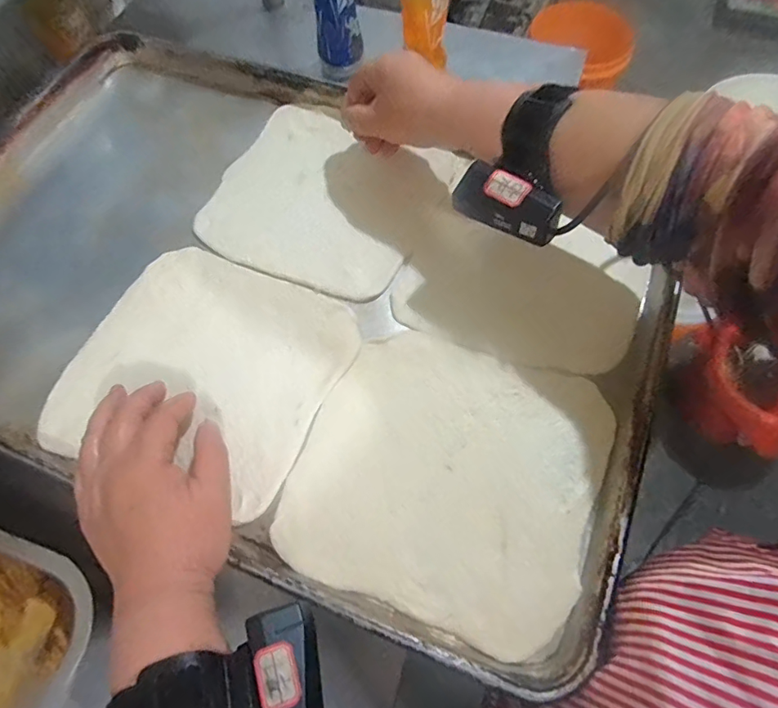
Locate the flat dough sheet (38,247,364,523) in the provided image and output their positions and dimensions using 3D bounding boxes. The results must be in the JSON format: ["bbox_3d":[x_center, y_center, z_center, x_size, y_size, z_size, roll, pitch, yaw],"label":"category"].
[{"bbox_3d":[-0.140,0.010,0.376,0.198,0.012,0.175,19,68,10],"label":"flat dough sheet"}]

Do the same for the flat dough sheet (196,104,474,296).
[{"bbox_3d":[-0.053,-0.137,0.434,0.194,0.011,0.173,22,68,12],"label":"flat dough sheet"}]

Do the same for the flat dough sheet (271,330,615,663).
[{"bbox_3d":[0.040,0.080,0.339,0.193,0.008,0.182,19,68,10],"label":"flat dough sheet"}]

